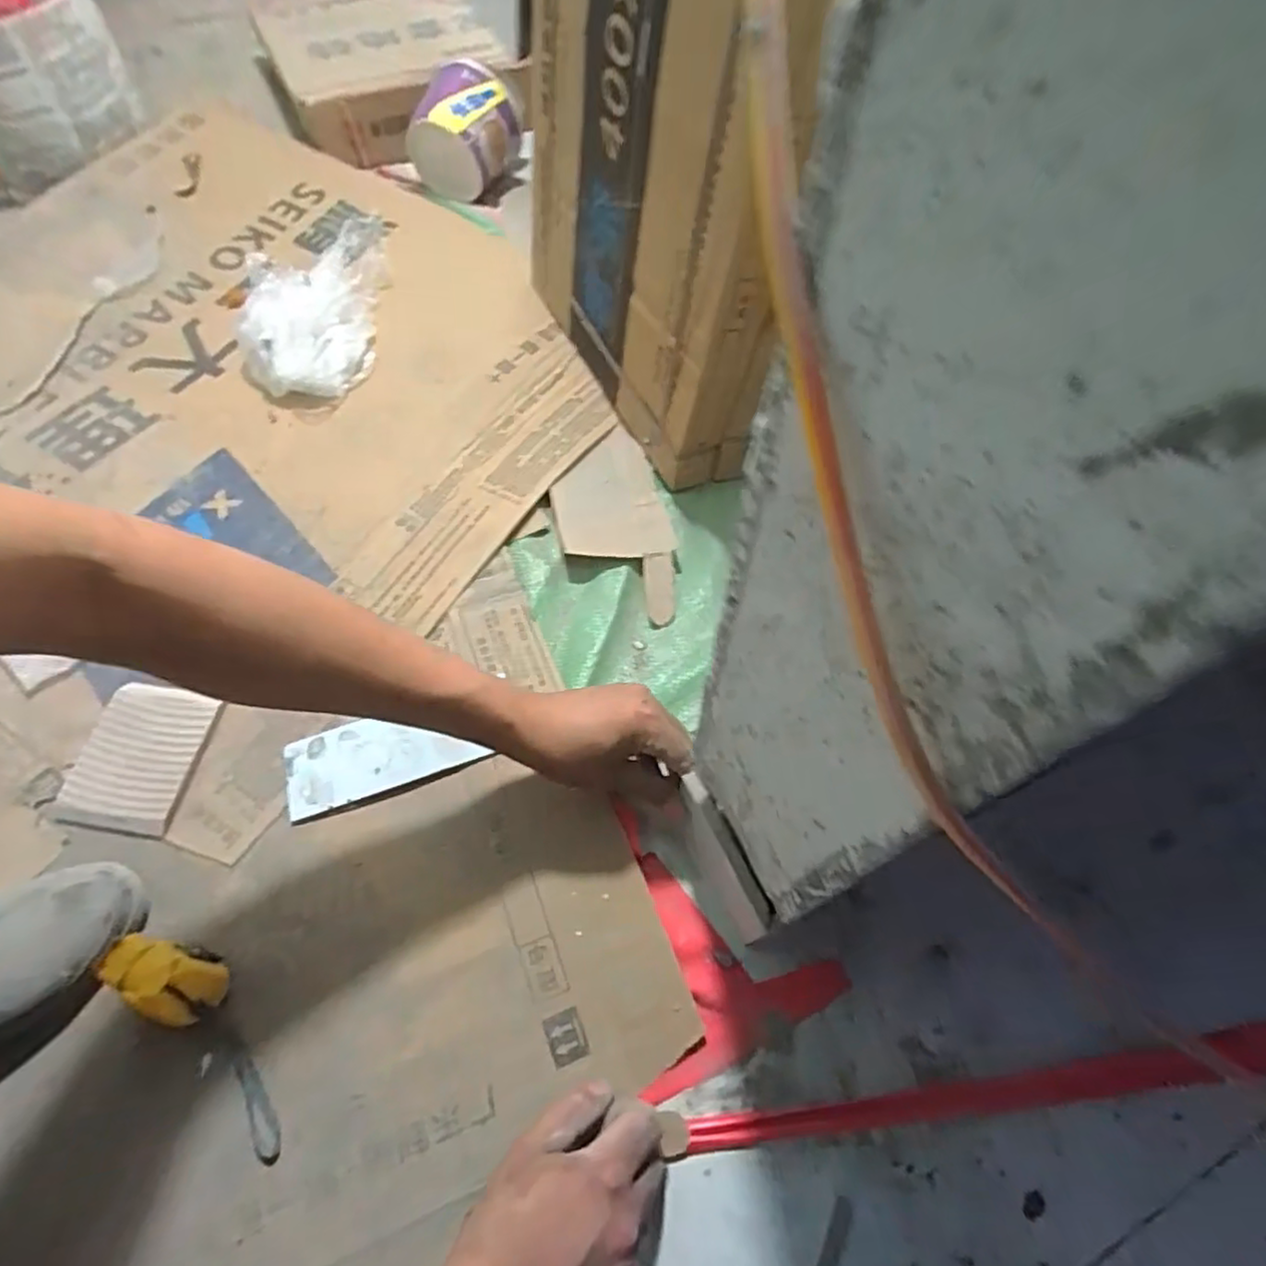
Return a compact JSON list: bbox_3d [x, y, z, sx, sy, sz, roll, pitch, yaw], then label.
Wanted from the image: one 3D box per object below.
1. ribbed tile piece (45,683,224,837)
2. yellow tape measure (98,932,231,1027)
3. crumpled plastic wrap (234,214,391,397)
[{"bbox_3d":[-0.426,0.108,0.586,0.103,0.015,0.119,13,62,6],"label":"ribbed tile piece"},{"bbox_3d":[-0.327,0.246,0.485,0.077,0.056,0.042,23,64,12],"label":"yellow tape measure"},{"bbox_3d":[-0.399,-0.424,0.847,0.162,0.050,0.339,-8,61,-4],"label":"crumpled plastic wrap"}]

